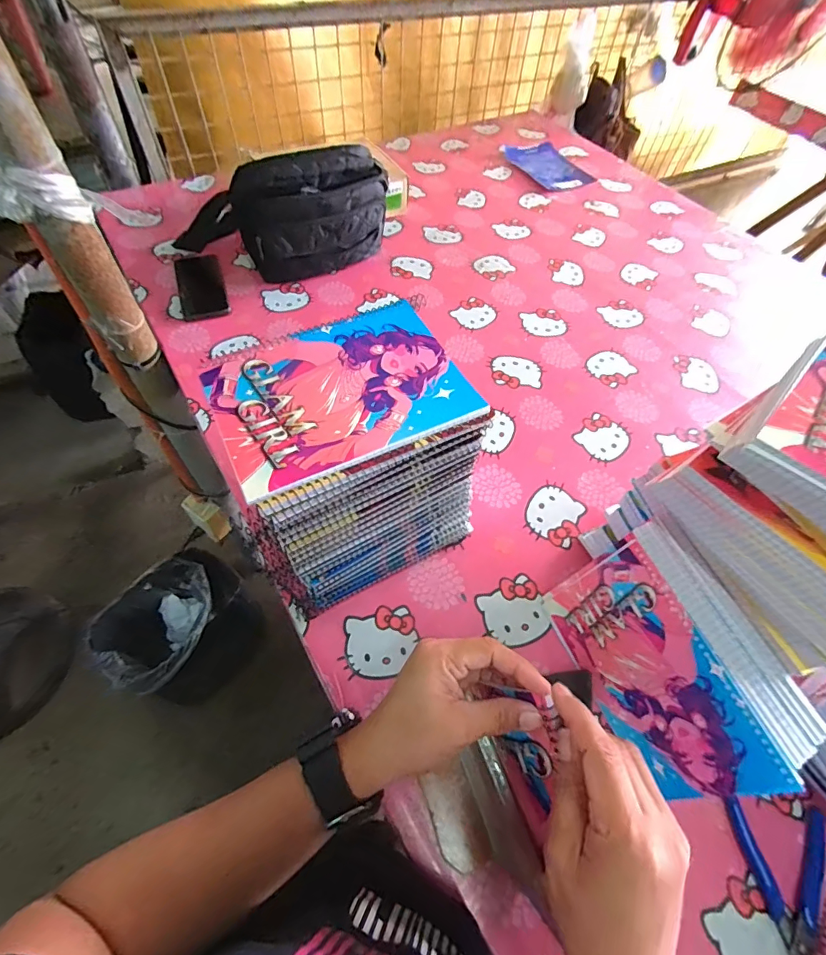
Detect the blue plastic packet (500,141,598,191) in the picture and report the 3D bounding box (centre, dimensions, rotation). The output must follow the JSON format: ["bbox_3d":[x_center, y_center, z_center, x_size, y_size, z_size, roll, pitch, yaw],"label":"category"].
[{"bbox_3d":[0.343,-0.804,1.140,0.145,0.008,0.237,-21,62,-17],"label":"blue plastic packet"}]

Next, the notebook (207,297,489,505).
[{"bbox_3d":[-0.059,-0.074,0.364,0.198,0.008,0.151,-22,62,-17],"label":"notebook"}]

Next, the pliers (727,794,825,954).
[{"bbox_3d":[0.333,0.352,0.386,0.077,0.013,0.108,6,57,-1],"label":"pliers"}]

